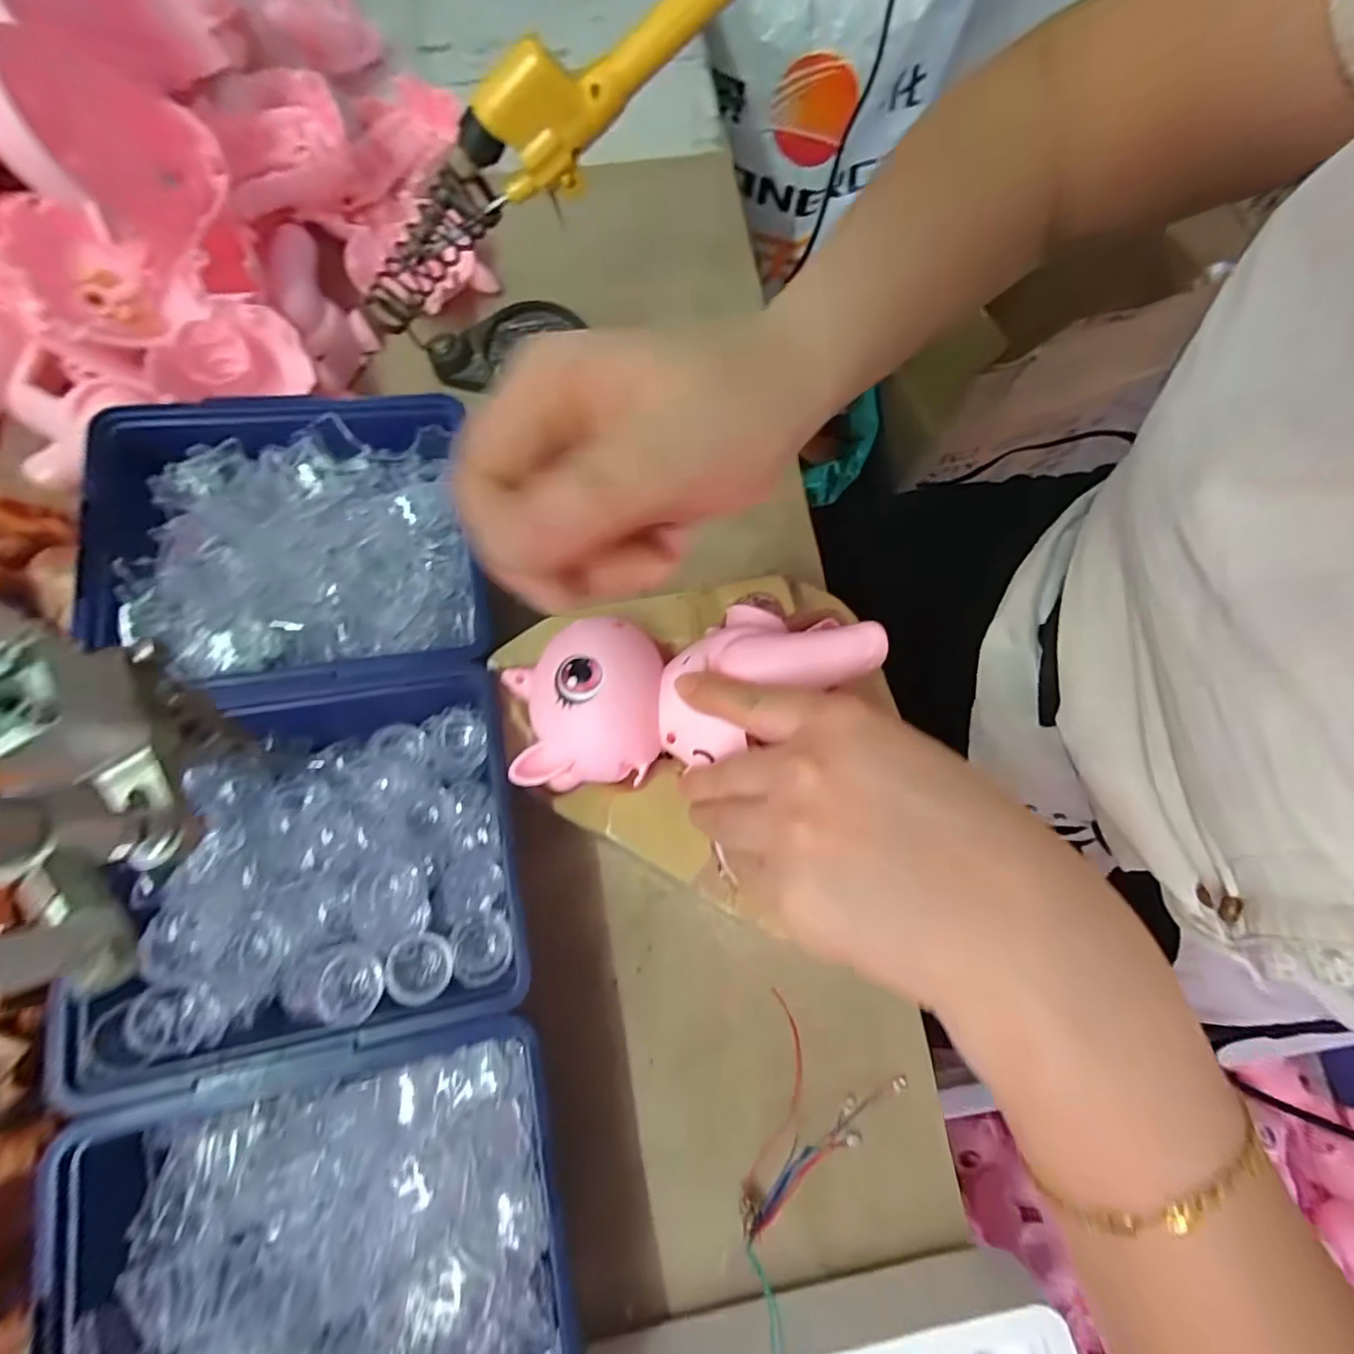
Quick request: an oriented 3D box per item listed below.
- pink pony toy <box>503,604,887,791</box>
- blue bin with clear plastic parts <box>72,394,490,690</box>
[{"bbox_3d":[0.006,0.003,0.250,0.147,0.040,0.061,-14,76,2],"label":"pink pony toy"},{"bbox_3d":[-0.179,-0.064,0.287,0.159,0.049,0.137,-10,76,-4],"label":"blue bin with clear plastic parts"}]

